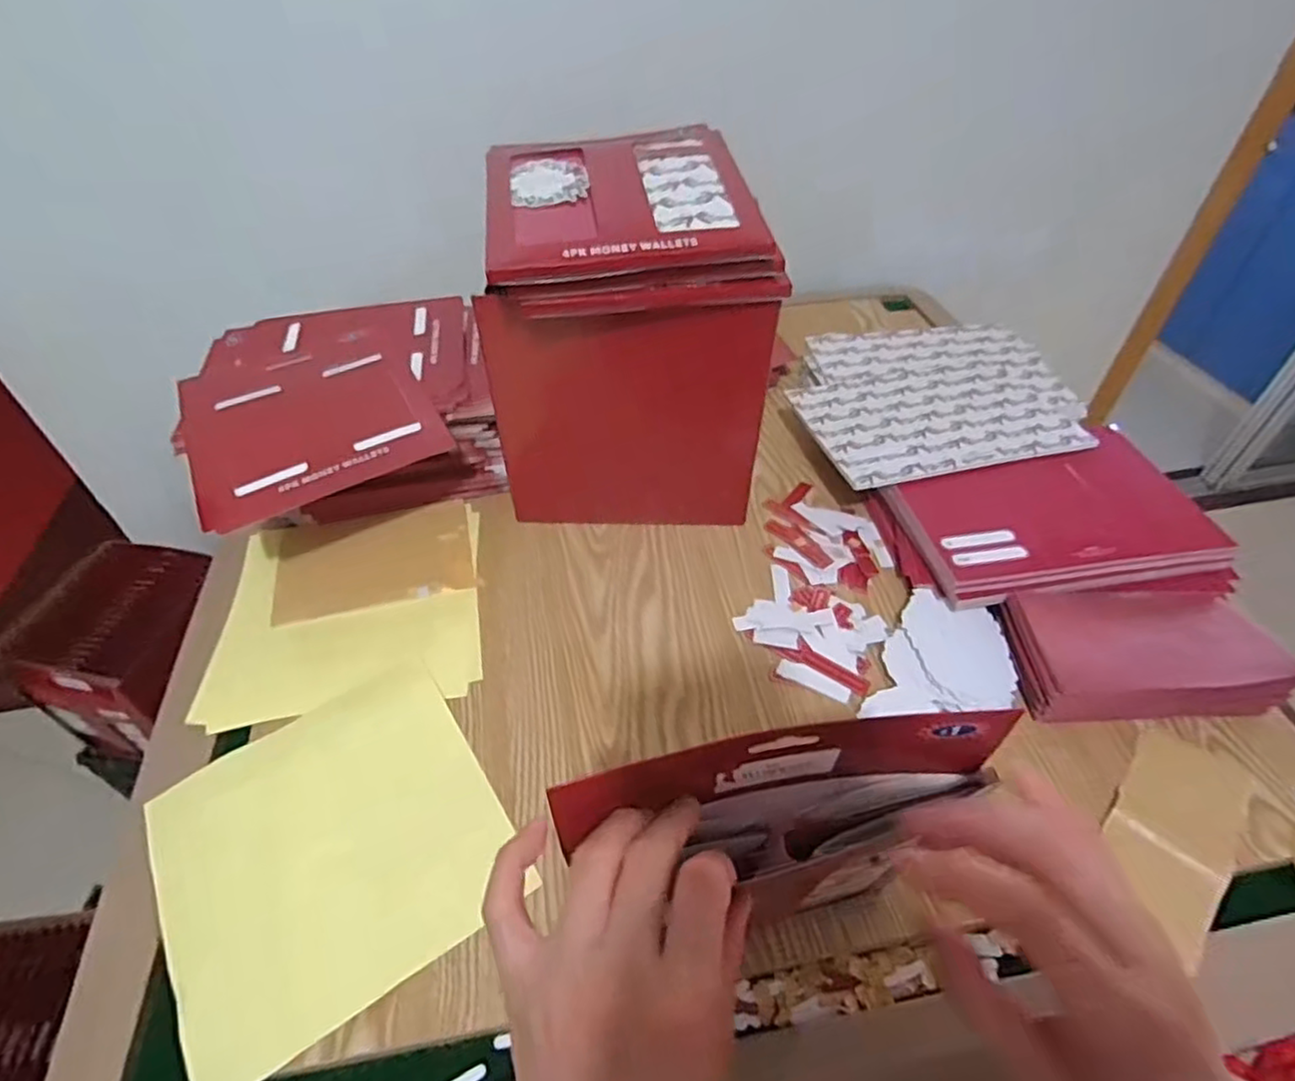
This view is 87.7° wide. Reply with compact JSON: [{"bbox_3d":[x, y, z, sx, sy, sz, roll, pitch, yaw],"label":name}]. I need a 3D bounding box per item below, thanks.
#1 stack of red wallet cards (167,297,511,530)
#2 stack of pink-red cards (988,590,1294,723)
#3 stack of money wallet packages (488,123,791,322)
[{"bbox_3d":[-0.300,-0.112,0.681,0.258,0.119,0.299,-20,50,-18],"label":"stack of red wallet cards"},{"bbox_3d":[0.380,0.086,0.523,0.171,0.052,0.116,-1,47,-2],"label":"stack of pink-red cards"},{"bbox_3d":[-0.019,-0.244,0.513,0.208,0.068,0.184,-8,48,-9],"label":"stack of money wallet packages"}]

